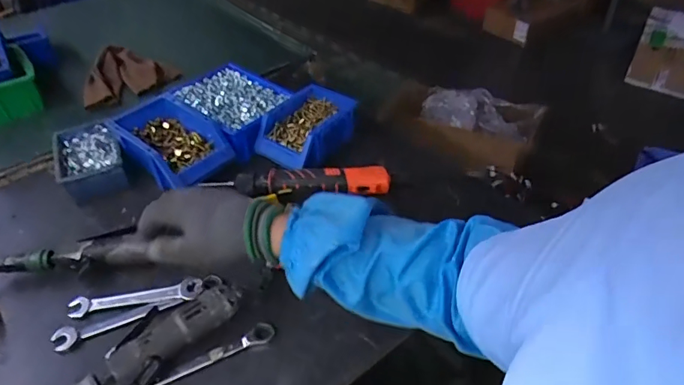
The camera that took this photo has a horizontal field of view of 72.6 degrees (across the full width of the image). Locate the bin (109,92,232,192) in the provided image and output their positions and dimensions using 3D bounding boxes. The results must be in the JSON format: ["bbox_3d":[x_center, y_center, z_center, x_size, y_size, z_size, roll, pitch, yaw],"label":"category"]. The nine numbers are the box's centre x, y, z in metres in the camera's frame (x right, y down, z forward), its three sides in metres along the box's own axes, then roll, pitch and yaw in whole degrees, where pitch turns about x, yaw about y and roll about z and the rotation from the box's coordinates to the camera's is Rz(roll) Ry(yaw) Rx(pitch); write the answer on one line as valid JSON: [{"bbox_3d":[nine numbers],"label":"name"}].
[{"bbox_3d":[-0.274,-0.083,0.747,0.193,0.067,0.124,31,52,30],"label":"bin"}]

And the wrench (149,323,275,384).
[{"bbox_3d":[-0.155,0.185,0.507,0.170,0.012,0.023,-20,44,-19],"label":"wrench"}]

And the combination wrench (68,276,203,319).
[{"bbox_3d":[-0.251,0.128,0.570,0.154,0.013,0.031,-6,41,-4],"label":"combination wrench"}]

